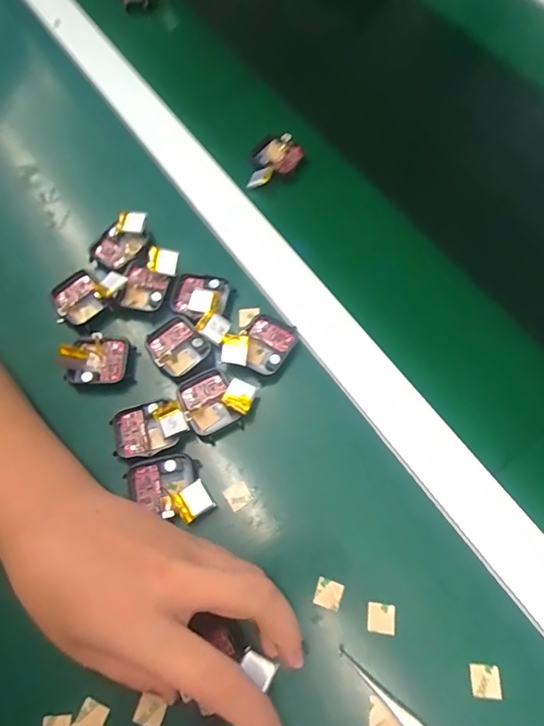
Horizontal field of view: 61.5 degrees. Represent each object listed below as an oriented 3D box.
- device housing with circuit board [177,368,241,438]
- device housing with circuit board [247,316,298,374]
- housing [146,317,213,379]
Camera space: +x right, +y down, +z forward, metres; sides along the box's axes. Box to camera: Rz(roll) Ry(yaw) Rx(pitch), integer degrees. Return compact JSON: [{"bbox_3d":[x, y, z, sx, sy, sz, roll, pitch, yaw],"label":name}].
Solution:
[{"bbox_3d":[-0.044,0.027,0.317,0.034,0.014,0.041,-25,68,-9],"label":"device housing with circuit board"},{"bbox_3d":[-0.004,-0.012,0.331,0.034,0.013,0.042,24,69,12],"label":"device housing with circuit board"},{"bbox_3d":[-0.069,-0.012,0.335,0.038,0.012,0.039,-31,69,-11],"label":"housing"}]

